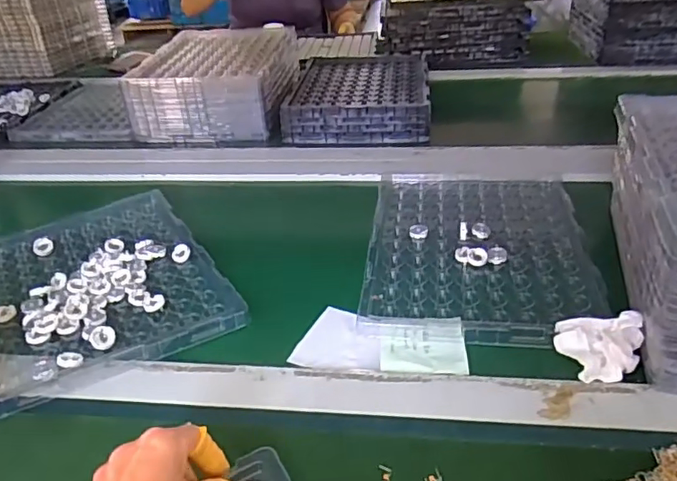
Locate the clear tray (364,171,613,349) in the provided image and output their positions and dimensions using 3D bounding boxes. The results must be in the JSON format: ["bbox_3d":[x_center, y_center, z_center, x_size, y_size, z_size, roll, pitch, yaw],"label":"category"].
[{"bbox_3d":[0.170,-0.001,0.700,0.254,0.016,0.354,3,34,9],"label":"clear tray"}]

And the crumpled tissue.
[{"bbox_3d":[0.235,0.096,0.511,0.077,0.035,0.066,4,33,12],"label":"crumpled tissue"}]

